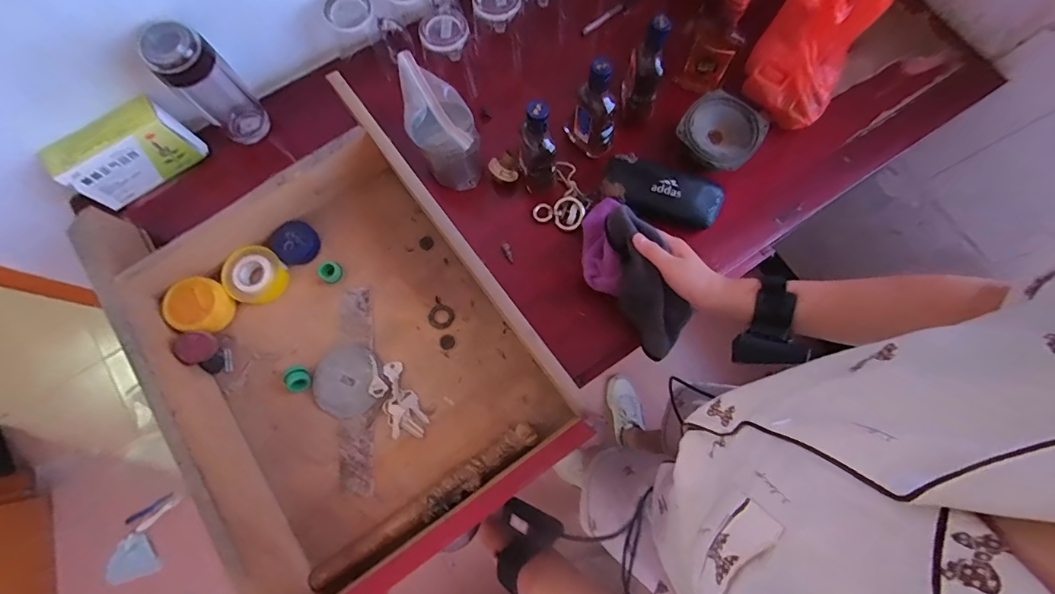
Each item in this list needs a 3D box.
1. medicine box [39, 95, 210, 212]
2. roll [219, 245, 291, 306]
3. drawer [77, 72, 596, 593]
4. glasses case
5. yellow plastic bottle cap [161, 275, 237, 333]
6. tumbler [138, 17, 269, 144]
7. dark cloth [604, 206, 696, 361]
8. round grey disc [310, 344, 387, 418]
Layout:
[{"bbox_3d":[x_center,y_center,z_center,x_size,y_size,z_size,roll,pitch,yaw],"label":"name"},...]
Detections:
[{"bbox_3d":[-0.545,-0.196,0.616,0.154,0.091,0.050,-36,79,-8],"label":"medicine box"},{"bbox_3d":[-0.354,-0.028,0.584,0.073,0.027,0.069,0,76,0],"label":"roll"},{"bbox_3d":[-0.225,0.043,0.532,0.357,0.105,0.489,-35,79,-8],"label":"drawer"},{"bbox_3d":[0.186,-0.147,0.619,0.160,0.036,0.061,21,77,5],"label":"glasses case"},{"bbox_3d":[-0.406,0.011,0.565,0.071,0.041,0.066,0,76,0],"label":"yellow plastic bottle cap"},{"bbox_3d":[-0.425,-0.281,0.611,0.070,0.194,0.067,0,76,0],"label":"tumbler"},{"bbox_3d":[0.143,-0.017,0.552,0.056,0.061,0.187,-20,97,-5],"label":"dark cloth"},{"bbox_3d":[-0.225,0.106,0.562,0.084,0.008,0.085,0,76,0],"label":"round grey disc"}]

